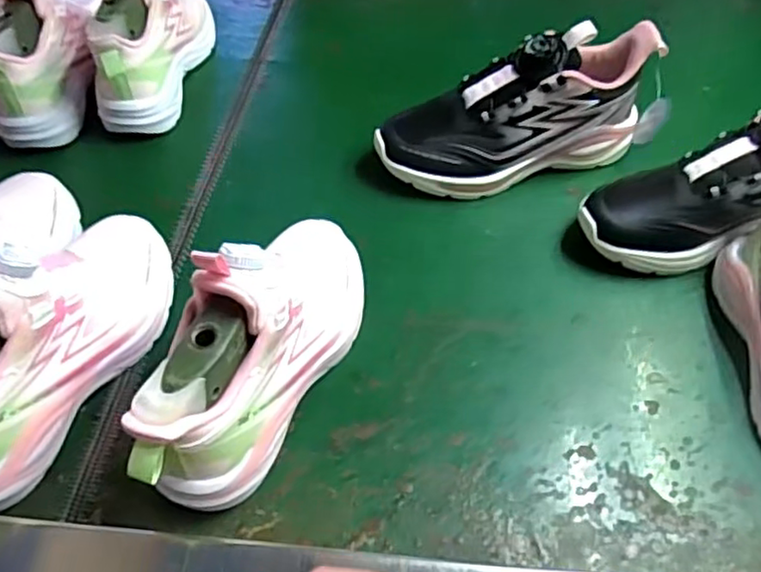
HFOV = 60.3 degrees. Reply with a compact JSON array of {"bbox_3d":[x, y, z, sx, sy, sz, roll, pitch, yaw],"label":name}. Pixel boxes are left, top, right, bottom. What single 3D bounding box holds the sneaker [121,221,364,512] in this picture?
[{"bbox_3d":[-0.070,0.027,0.416,0.067,0.116,0.226,16,52,14],"label":"sneaker"}]

